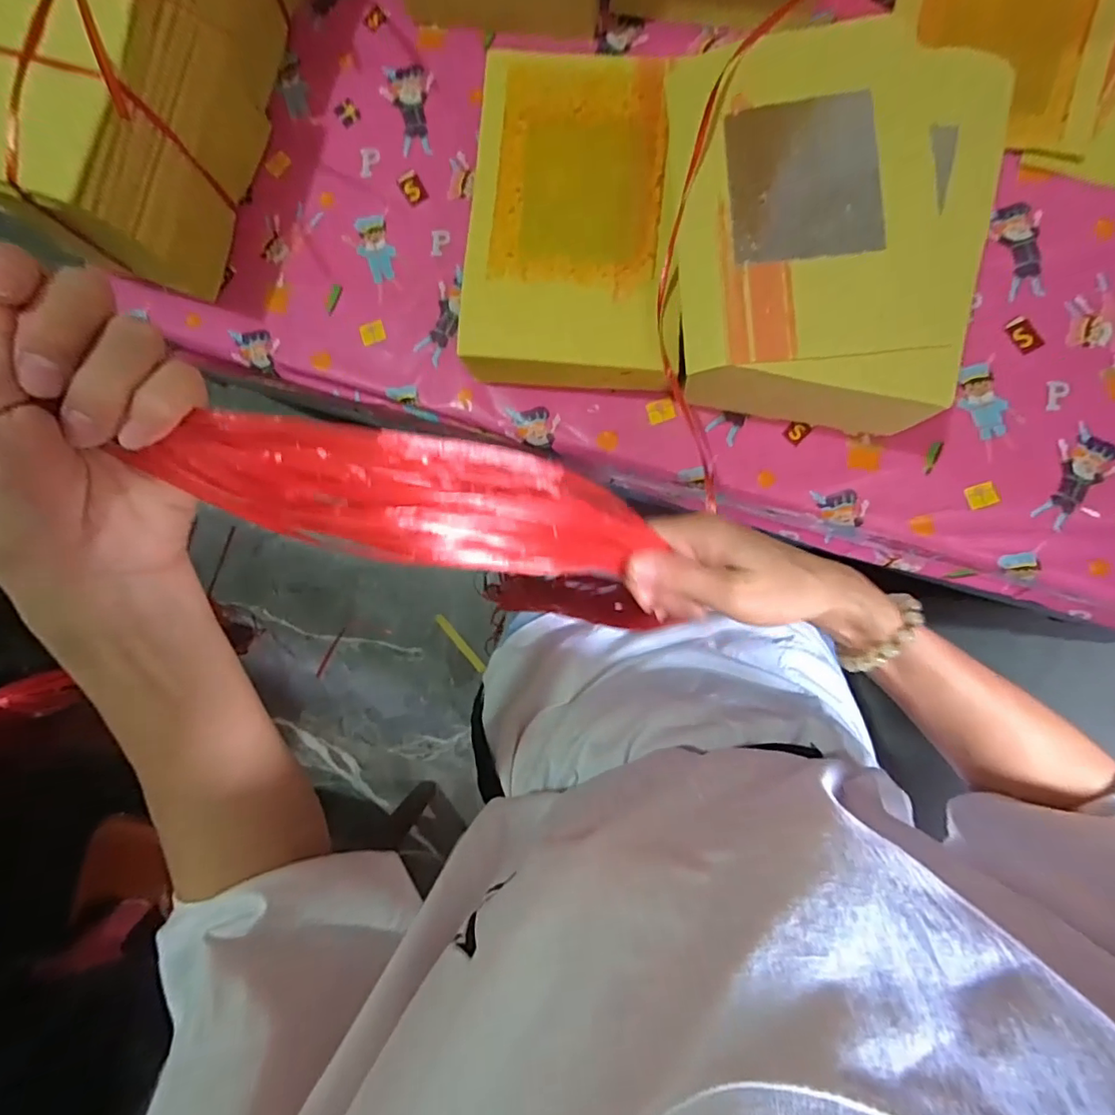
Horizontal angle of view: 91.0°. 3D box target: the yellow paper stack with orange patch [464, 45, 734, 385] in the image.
[{"bbox_3d":[0.018,-0.247,0.413,0.155,0.047,0.238,7,89,5],"label":"yellow paper stack with orange patch"}]

